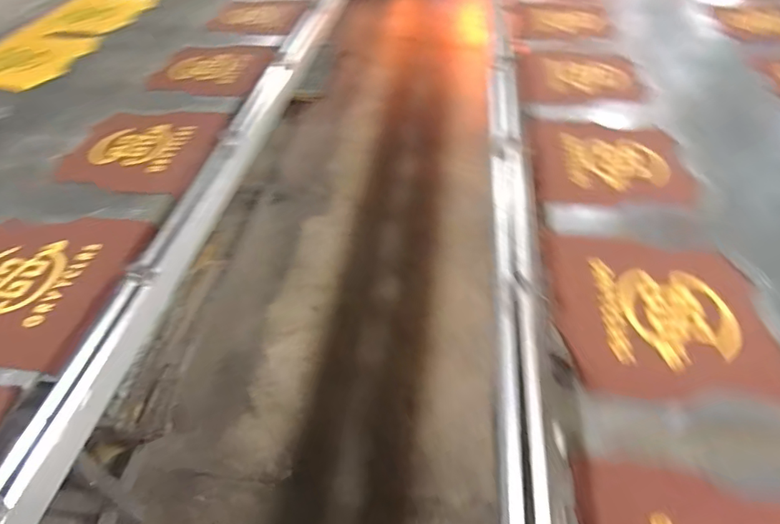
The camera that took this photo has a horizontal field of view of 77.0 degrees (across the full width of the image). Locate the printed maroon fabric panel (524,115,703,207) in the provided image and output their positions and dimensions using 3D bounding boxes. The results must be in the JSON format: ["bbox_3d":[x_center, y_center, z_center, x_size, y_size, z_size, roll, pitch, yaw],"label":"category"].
[{"bbox_3d":[0.580,-0.264,1.307,0.369,0.049,0.410,-1,50,10],"label":"printed maroon fabric panel"}]

